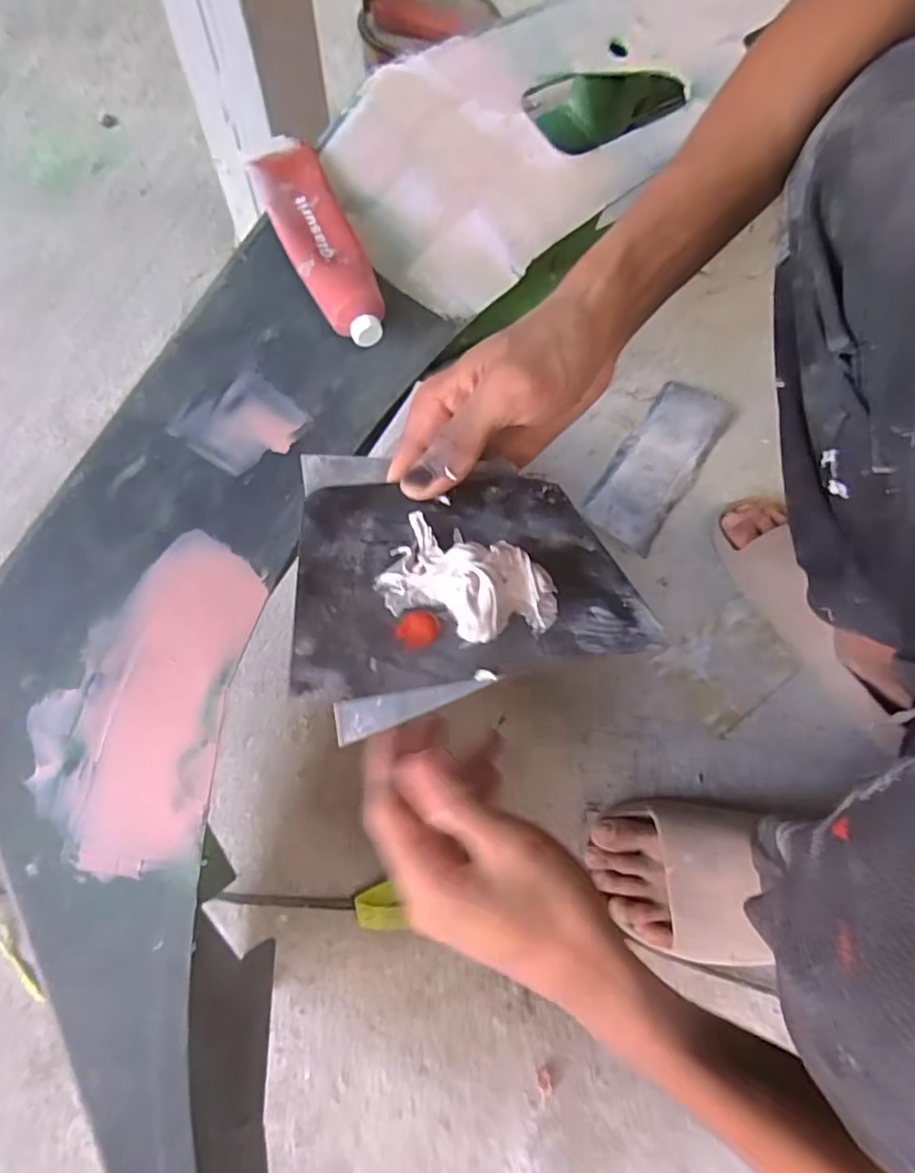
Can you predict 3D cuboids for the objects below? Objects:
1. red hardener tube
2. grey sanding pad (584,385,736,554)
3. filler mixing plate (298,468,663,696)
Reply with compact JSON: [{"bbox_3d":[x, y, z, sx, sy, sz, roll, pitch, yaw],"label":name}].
[{"bbox_3d":[-0.093,-0.231,0.411,0.046,0.031,0.170,-22,69,-9],"label":"red hardener tube"},{"bbox_3d":[0.235,-0.150,0.703,0.086,0.007,0.238,33,71,12],"label":"grey sanding pad"},{"bbox_3d":[0.003,-0.011,0.238,0.131,0.014,0.094,-6,56,-17],"label":"filler mixing plate"}]

